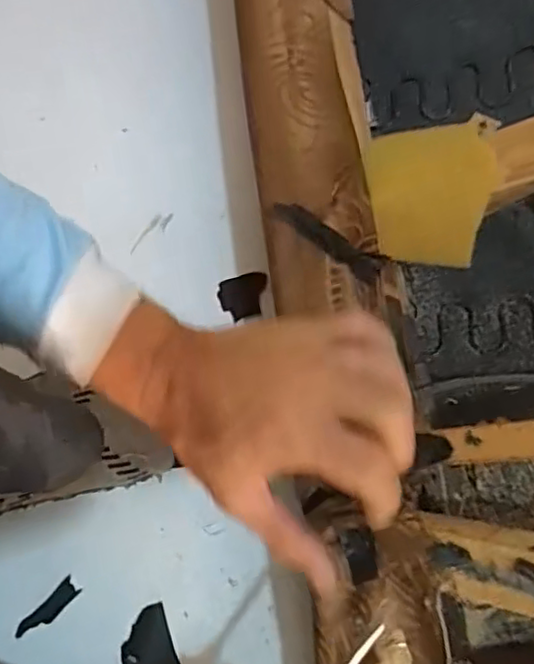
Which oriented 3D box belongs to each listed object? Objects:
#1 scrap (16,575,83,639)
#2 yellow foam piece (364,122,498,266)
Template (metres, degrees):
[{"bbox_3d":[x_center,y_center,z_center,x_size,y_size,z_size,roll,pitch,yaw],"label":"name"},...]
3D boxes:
[{"bbox_3d":[-0.181,0.229,0.525,0.057,0.007,0.016,-44,82,-7],"label":"scrap"},{"bbox_3d":[0.094,-0.077,0.370,0.073,0.015,0.077,3,105,29],"label":"yellow foam piece"}]

